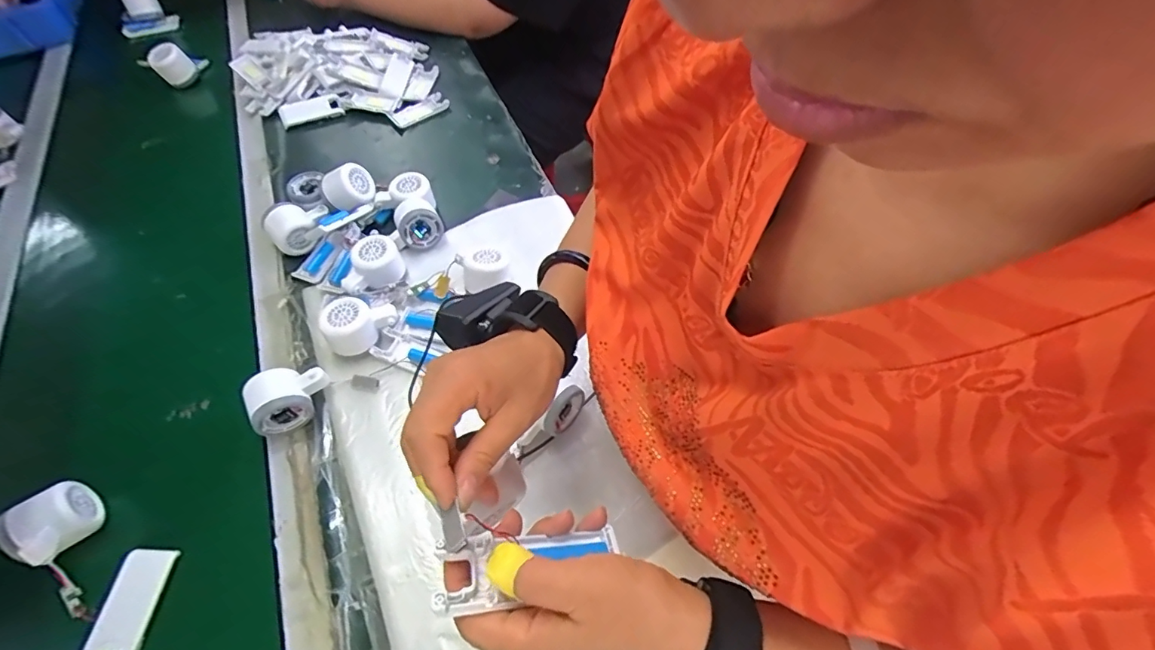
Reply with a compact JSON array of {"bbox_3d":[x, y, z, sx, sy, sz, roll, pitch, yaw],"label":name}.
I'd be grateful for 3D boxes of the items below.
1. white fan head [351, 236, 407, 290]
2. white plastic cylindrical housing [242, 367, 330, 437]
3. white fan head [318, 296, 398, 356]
[{"bbox_3d":[-0.260,-0.083,0.643,0.057,0.041,0.057,0,59,1],"label":"white fan head"},{"bbox_3d":[-0.324,0.080,0.551,0.046,0.057,0.085,36,66,20],"label":"white plastic cylindrical housing"},{"bbox_3d":[-0.264,-0.004,0.594,0.056,0.047,0.083,37,66,20],"label":"white fan head"}]

